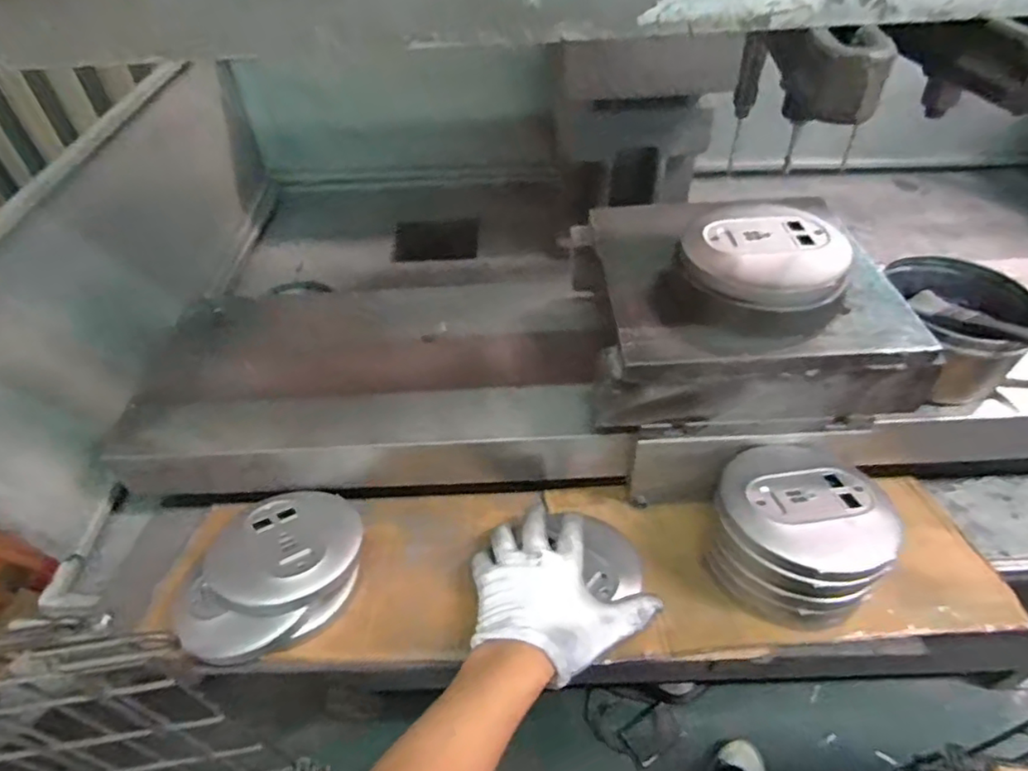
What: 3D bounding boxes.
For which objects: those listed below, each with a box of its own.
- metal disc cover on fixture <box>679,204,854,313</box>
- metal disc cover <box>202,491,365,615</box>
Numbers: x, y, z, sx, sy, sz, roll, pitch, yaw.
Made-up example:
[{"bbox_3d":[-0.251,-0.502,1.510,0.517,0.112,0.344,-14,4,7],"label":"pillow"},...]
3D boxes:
[{"bbox_3d":[0.217,-0.115,0.512,0.131,0.032,0.129,19,49,22],"label":"metal disc cover on fixture"},{"bbox_3d":[-0.206,0.143,0.538,0.130,0.027,0.119,-11,39,-30],"label":"metal disc cover"}]

